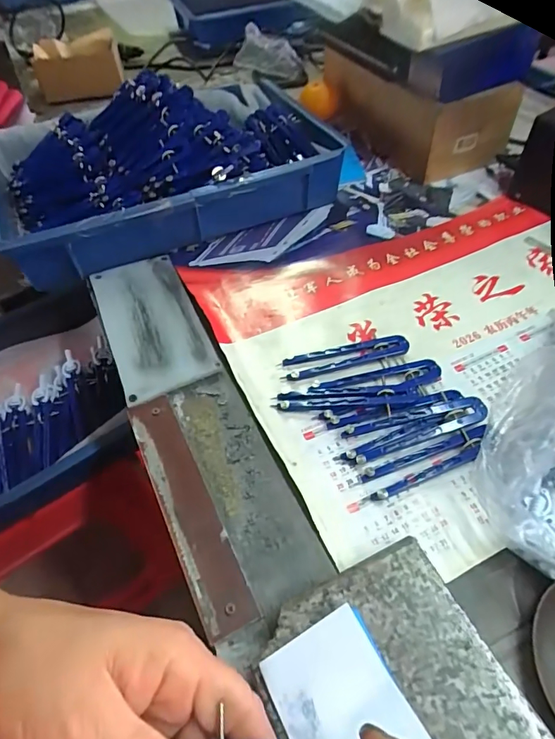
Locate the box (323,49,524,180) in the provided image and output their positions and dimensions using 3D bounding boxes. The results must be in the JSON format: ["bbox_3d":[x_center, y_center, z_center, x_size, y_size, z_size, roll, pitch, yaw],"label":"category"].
[{"bbox_3d":[0.192,-0.401,0.671,0.139,0.098,0.287,-23,54,-15],"label":"box"}]

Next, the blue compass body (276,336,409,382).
[{"bbox_3d":[0.063,-0.013,0.424,0.123,0.009,0.025,-11,52,-6],"label":"blue compass body"}]

